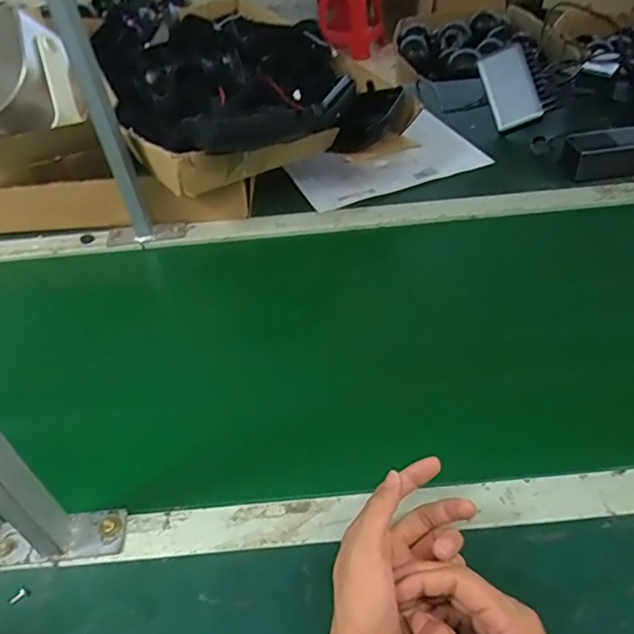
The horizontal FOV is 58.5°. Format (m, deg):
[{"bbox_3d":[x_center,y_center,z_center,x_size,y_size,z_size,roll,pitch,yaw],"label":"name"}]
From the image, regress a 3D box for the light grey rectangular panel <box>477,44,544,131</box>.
[{"bbox_3d":[0.302,-0.362,0.897,0.020,0.117,0.083,-25,7,-34],"label":"light grey rectangular panel"}]

